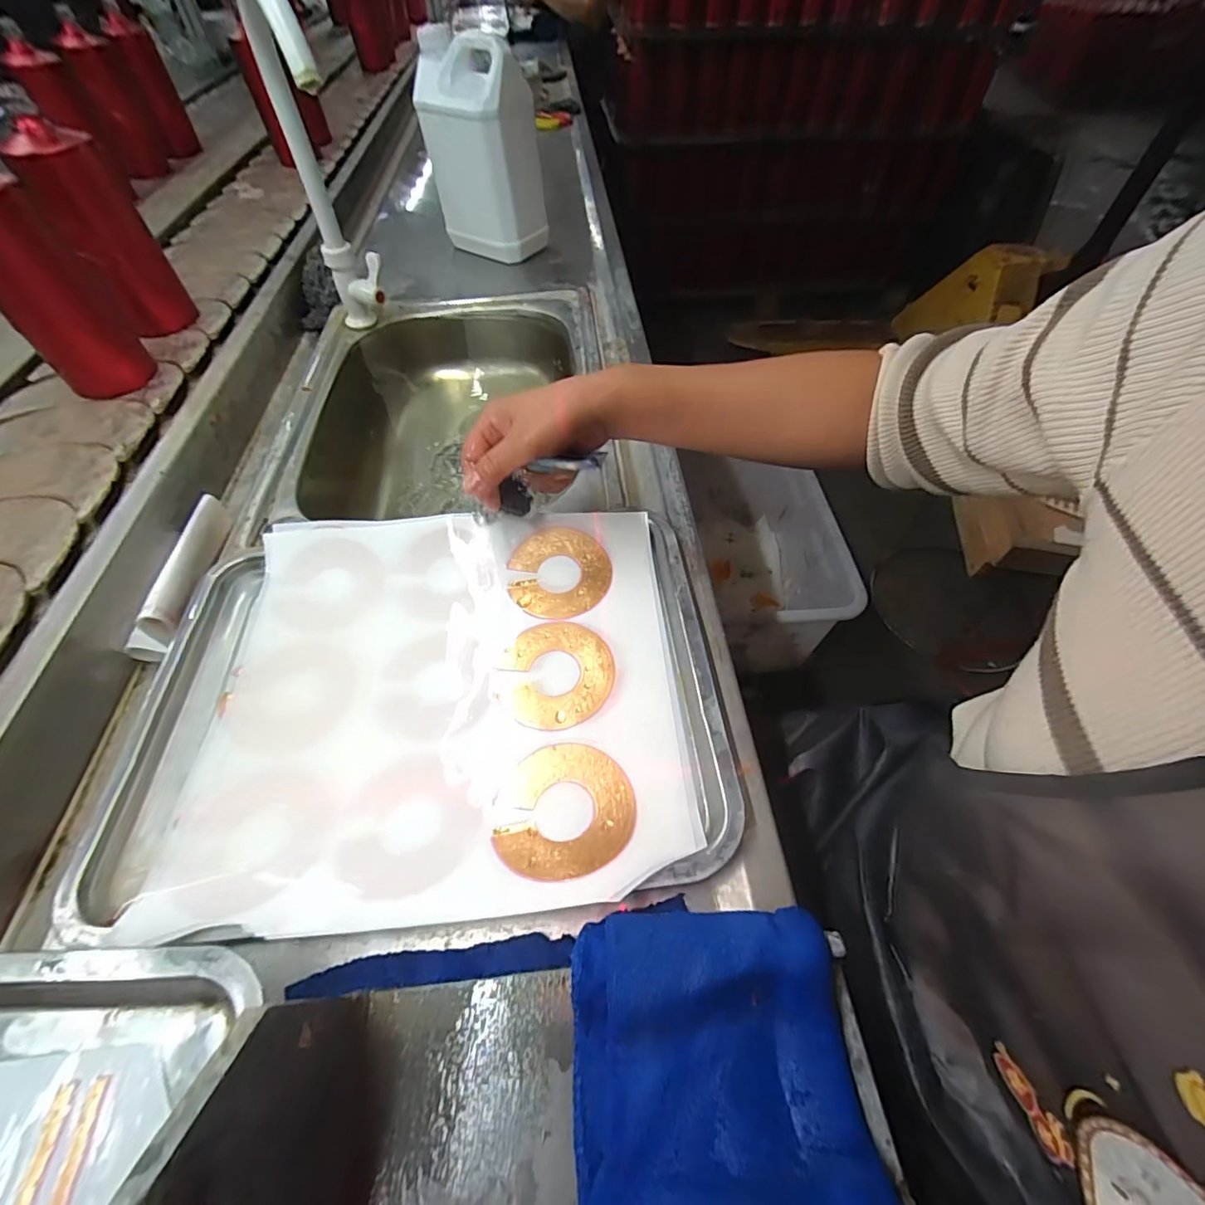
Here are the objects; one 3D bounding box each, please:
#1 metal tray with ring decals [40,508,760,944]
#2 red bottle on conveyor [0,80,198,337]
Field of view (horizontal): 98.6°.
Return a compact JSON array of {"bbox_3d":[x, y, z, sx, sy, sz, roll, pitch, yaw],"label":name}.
[{"bbox_3d":[-0.120,0.052,0.359,0.379,0.036,0.287,-3,53,-3],"label":"metal tray with ring decals"},{"bbox_3d":[-0.548,-0.406,0.571,0.081,0.191,0.071,-29,60,-20],"label":"red bottle on conveyor"}]

